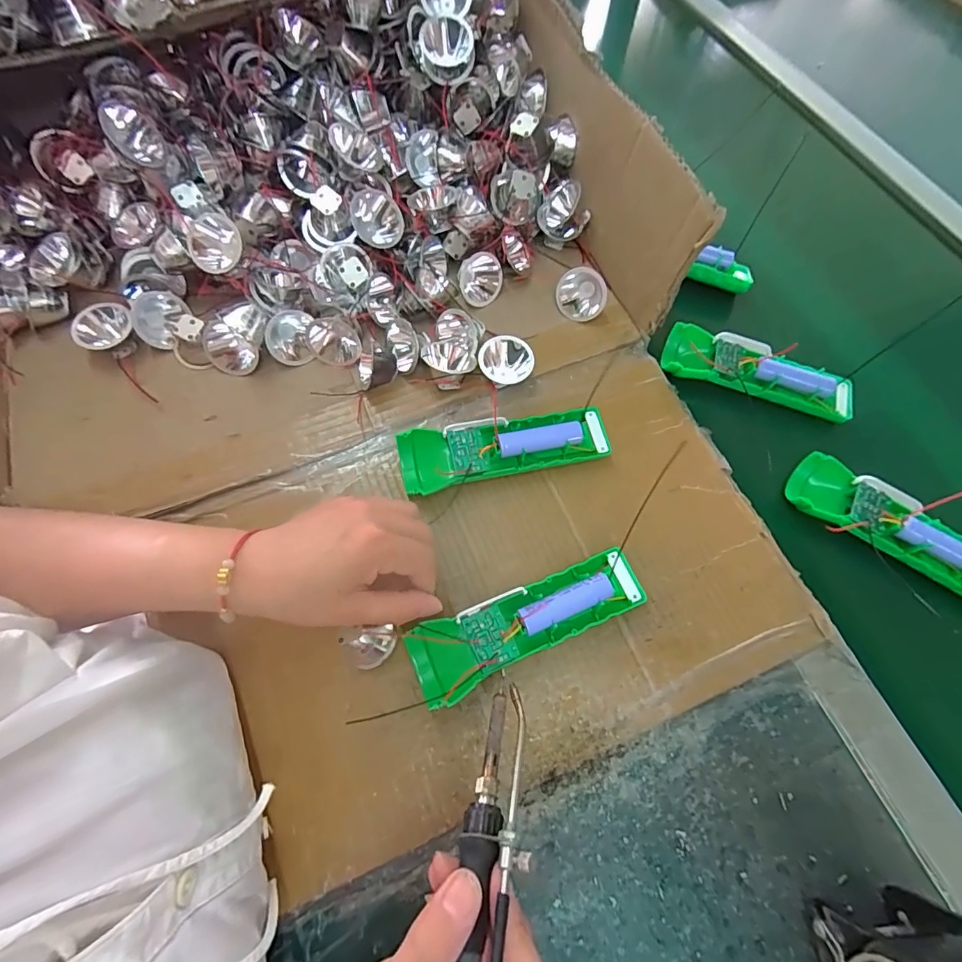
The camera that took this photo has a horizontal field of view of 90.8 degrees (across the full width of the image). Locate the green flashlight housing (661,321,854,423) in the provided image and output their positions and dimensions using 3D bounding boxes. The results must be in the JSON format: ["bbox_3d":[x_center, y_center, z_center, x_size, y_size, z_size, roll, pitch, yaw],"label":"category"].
[{"bbox_3d":[0.247,-0.098,0.424,0.162,0.032,0.053,17,69,7],"label":"green flashlight housing"}]

